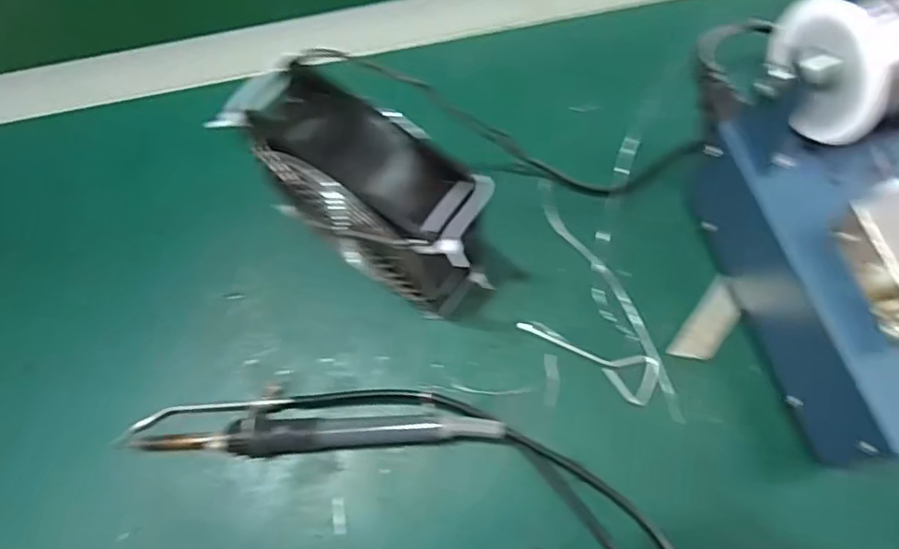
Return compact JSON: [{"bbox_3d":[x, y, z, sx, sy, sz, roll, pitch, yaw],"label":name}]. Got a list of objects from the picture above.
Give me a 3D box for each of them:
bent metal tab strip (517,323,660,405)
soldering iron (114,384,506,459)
[{"bbox_3d":[0.079,0.052,0.353,0.083,0.004,0.028,15,71,7],"label":"bent metal tab strip"},{"bbox_3d":[-0.079,0.080,0.334,0.208,0.030,0.035,-3,70,0],"label":"soldering iron"}]

